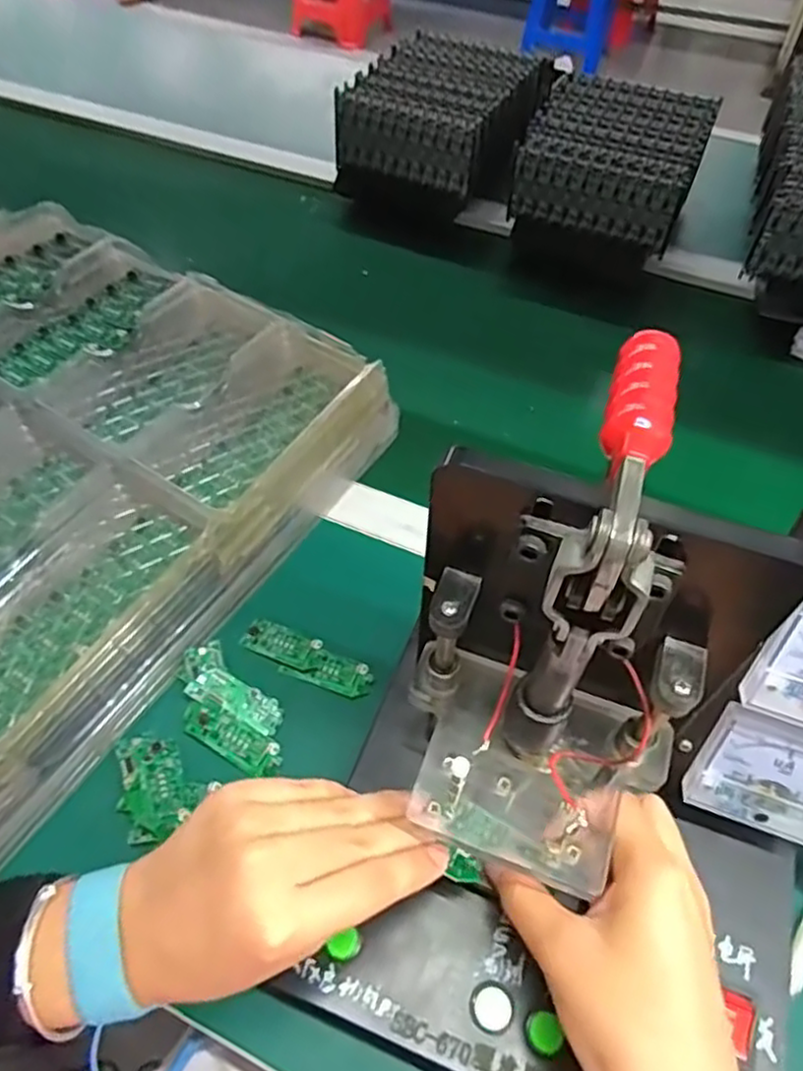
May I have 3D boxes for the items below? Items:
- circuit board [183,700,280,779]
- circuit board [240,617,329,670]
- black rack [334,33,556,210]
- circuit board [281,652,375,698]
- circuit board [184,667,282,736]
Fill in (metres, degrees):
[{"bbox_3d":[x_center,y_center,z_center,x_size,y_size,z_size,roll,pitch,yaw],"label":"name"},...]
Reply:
[{"bbox_3d":[-0.102,0.120,0.408,0.066,0.009,0.022,27,57,17],"label":"circuit board"},{"bbox_3d":[-0.077,0.071,0.449,0.057,0.006,0.023,17,59,19],"label":"circuit board"},{"bbox_3d":[0.052,-0.480,0.800,0.182,0.103,0.217,21,56,13],"label":"black rack"},{"bbox_3d":[-0.047,0.087,0.441,0.057,0.011,0.023,19,55,12],"label":"circuit board"},{"bbox_3d":[-0.101,0.101,0.421,0.059,0.012,0.023,20,55,13],"label":"circuit board"}]

